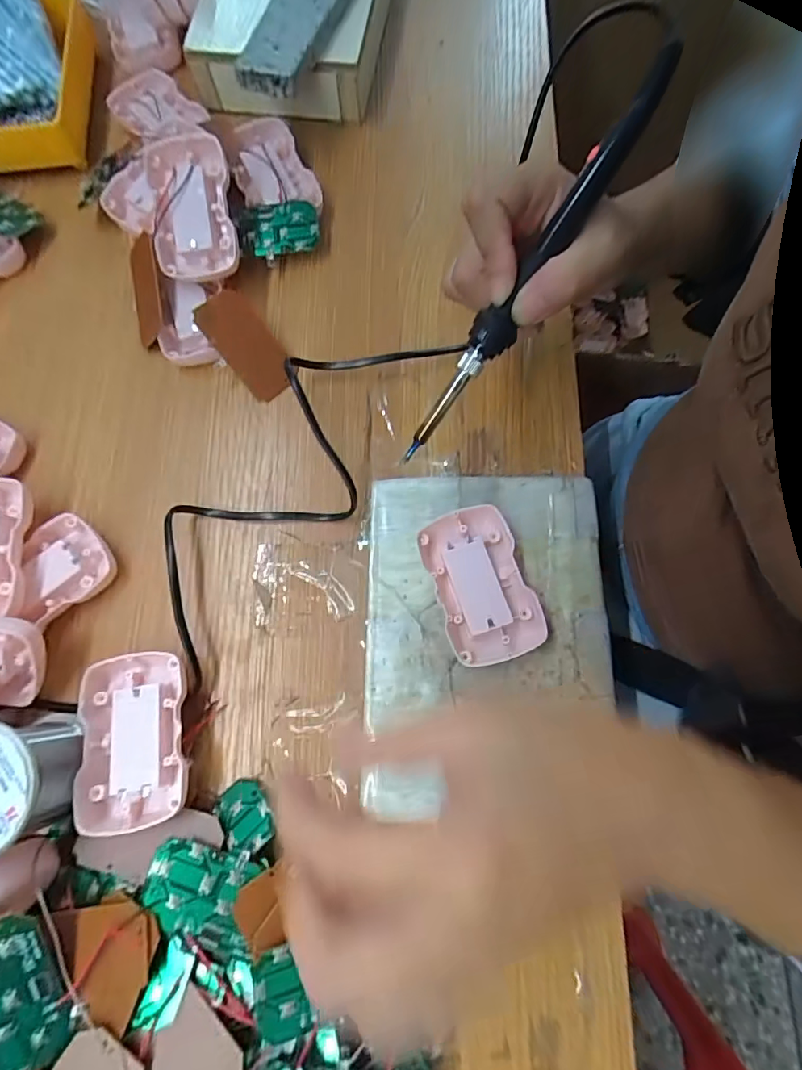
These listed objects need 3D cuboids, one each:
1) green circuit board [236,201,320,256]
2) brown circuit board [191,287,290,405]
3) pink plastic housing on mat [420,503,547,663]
[{"bbox_3d":[-0.089,-0.223,0.370,0.057,0.007,0.035,-9,94,-3],"label":"green circuit board"},{"bbox_3d":[-0.106,-0.131,0.350,0.036,0.006,0.076,-41,98,-12],"label":"brown circuit board"},{"bbox_3d":[0.046,0.029,0.302,0.053,0.018,0.087,-17,75,-3],"label":"pink plastic housing on mat"}]

